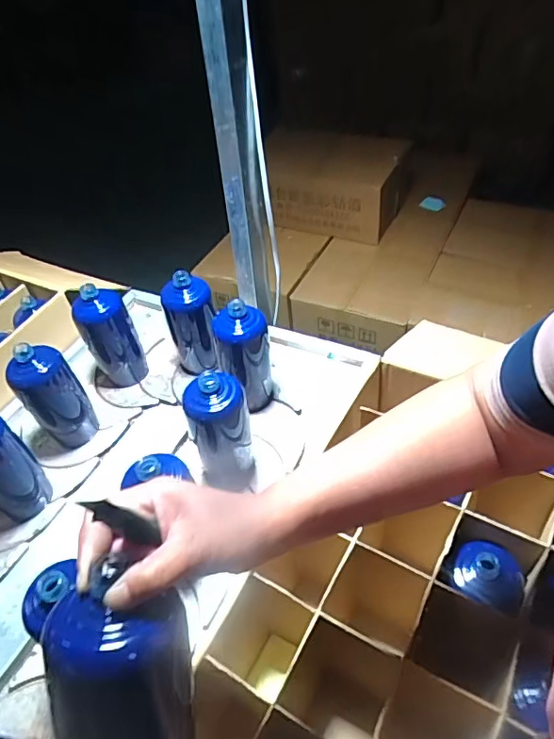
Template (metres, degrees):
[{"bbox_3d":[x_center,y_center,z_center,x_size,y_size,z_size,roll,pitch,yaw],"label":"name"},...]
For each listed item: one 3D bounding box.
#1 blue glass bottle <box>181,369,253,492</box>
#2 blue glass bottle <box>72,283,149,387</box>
[{"bbox_3d":[-0.076,0.083,0.733,0.085,0.190,0.079,-13,40,-9],"label":"blue glass bottle"},{"bbox_3d":[-0.289,-0.071,0.896,0.091,0.190,0.091,-20,42,-17],"label":"blue glass bottle"}]

